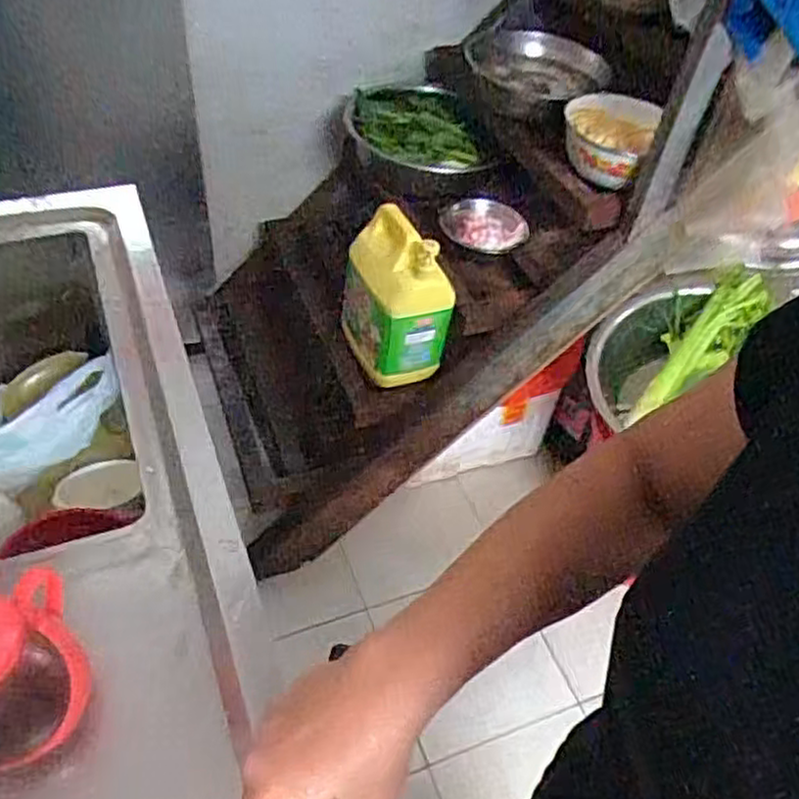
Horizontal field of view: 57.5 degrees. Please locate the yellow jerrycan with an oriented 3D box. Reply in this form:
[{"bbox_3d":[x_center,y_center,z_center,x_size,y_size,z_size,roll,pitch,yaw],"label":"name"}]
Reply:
[{"bbox_3d":[-0.009,-0.163,1.234,0.122,0.259,0.165,-24,54,-26],"label":"yellow jerrycan"}]

